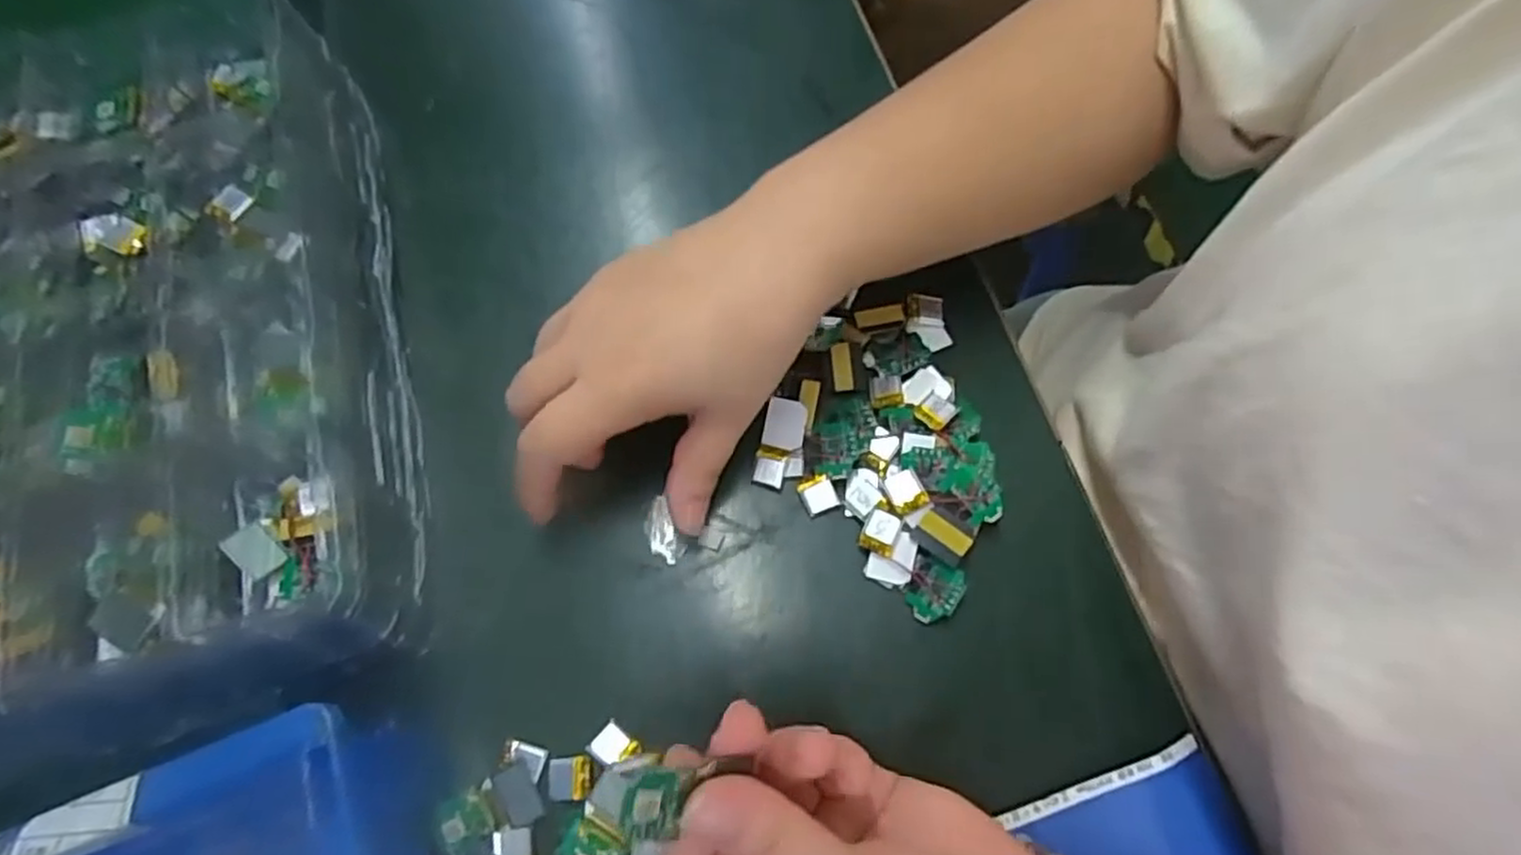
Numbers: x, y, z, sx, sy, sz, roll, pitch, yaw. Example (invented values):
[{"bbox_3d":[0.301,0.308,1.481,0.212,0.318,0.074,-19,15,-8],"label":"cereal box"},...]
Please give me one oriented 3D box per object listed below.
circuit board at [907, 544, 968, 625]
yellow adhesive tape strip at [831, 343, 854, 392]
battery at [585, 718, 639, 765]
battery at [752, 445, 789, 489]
[{"bbox_3d":[0.071,0.065,0.303,0.021,0.004,0.027,15,85,26],"label":"circuit board"},{"bbox_3d":[0.037,-0.028,0.340,0.009,0.004,0.022,-5,86,0],"label":"yellow adhesive tape strip"},{"bbox_3d":[-0.056,0.121,0.285,0.016,0.004,0.013,36,74,14],"label":"battery"},{"bbox_3d":[0.004,0.016,0.326,0.013,0.005,0.016,14,70,7],"label":"battery"}]

